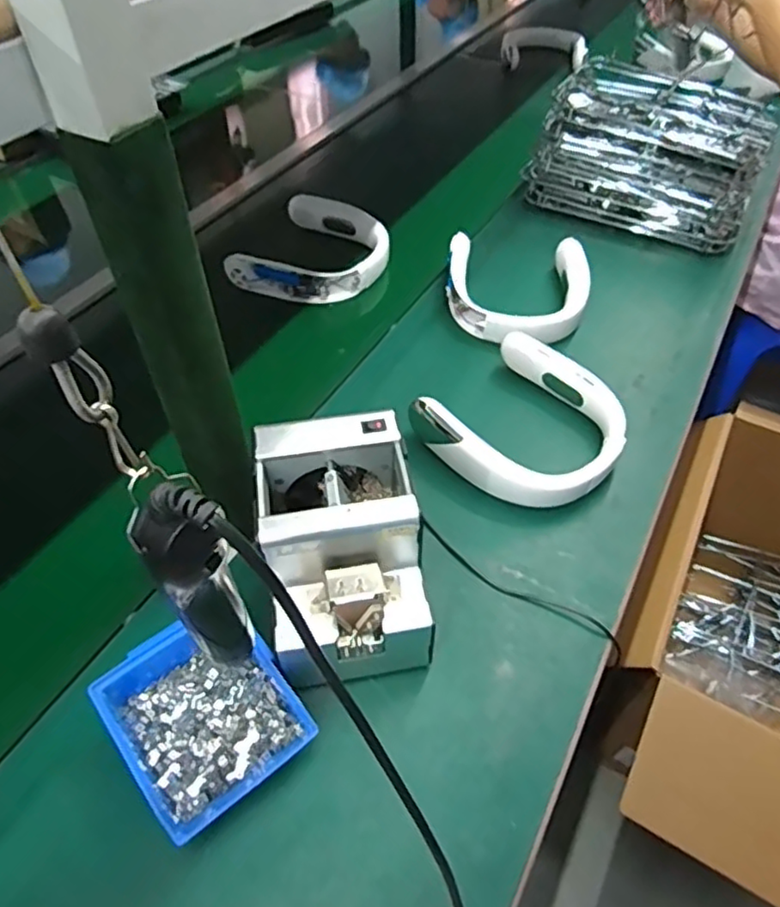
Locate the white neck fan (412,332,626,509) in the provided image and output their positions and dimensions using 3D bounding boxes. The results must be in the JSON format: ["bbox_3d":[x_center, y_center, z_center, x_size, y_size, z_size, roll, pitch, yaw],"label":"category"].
[{"bbox_3d":[0.153,-0.029,0.721,0.207,0.054,0.199,-36,60,-28],"label":"white neck fan"}]

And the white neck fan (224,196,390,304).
[{"bbox_3d":[-0.107,-0.296,0.965,0.188,0.050,0.223,22,53,15],"label":"white neck fan"}]

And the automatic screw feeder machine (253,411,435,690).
[{"bbox_3d":[-0.042,0.088,0.551,0.123,0.150,0.184,-8,51,-9],"label":"automatic screw feeder machine"}]

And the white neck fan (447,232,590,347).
[{"bbox_3d":[0.173,-0.222,0.893,0.194,0.057,0.223,5,50,2],"label":"white neck fan"}]

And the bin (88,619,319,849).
[{"bbox_3d":[-0.144,0.208,0.506,0.125,0.074,0.138,-33,59,-26],"label":"bin"}]

